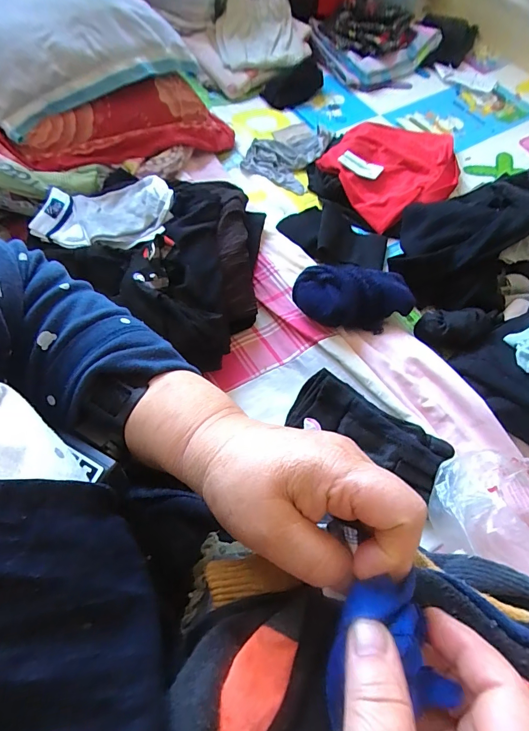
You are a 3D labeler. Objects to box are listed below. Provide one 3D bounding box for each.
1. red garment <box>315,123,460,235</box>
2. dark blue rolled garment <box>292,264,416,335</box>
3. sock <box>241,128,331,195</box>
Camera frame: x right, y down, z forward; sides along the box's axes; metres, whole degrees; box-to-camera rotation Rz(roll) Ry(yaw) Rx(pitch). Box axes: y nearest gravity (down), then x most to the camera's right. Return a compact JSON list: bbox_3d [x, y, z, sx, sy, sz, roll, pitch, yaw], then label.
[{"bbox_3d":[0.265,-0.416,0.806,0.252,0.042,0.305,42,68,17],"label":"red garment"},{"bbox_3d":[0.136,-0.099,0.593,0.179,0.089,0.087,-6,63,-6],"label":"dark blue rolled garment"},{"bbox_3d":[0.049,-0.463,0.854,0.150,0.032,0.188,24,64,10],"label":"sock"}]

